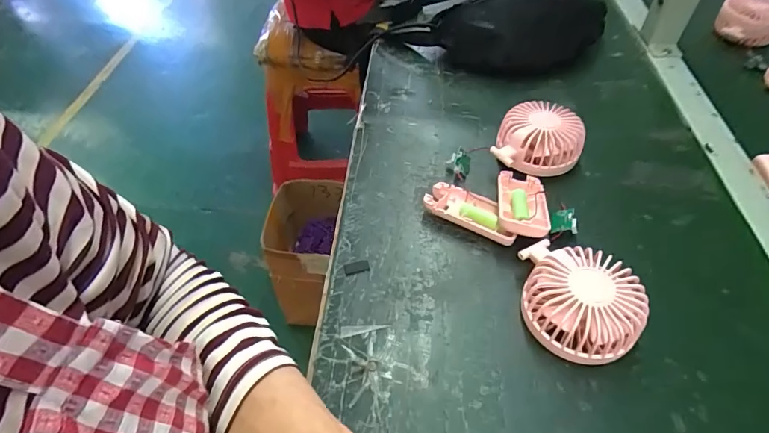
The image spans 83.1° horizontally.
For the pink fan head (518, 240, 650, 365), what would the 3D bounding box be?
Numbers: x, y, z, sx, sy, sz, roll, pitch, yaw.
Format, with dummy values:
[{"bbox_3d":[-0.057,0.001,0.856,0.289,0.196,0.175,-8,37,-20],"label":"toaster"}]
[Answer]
[{"bbox_3d":[0.156,0.064,0.349,0.086,0.047,0.098,5,50,6],"label":"pink fan head"}]

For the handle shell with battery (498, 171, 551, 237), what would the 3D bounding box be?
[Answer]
[{"bbox_3d":[0.134,-0.014,0.425,0.045,0.019,0.097,6,36,7],"label":"handle shell with battery"}]

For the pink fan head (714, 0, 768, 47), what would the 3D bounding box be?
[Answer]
[{"bbox_3d":[0.557,-0.296,0.658,0.092,0.045,0.081,28,56,23],"label":"pink fan head"}]

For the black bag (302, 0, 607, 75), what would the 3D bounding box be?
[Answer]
[{"bbox_3d":[0.143,-0.308,0.646,0.352,0.088,0.190,12,51,10],"label":"black bag"}]

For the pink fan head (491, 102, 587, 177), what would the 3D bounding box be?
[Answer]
[{"bbox_3d":[0.170,-0.087,0.481,0.090,0.043,0.090,-4,63,8],"label":"pink fan head"}]

